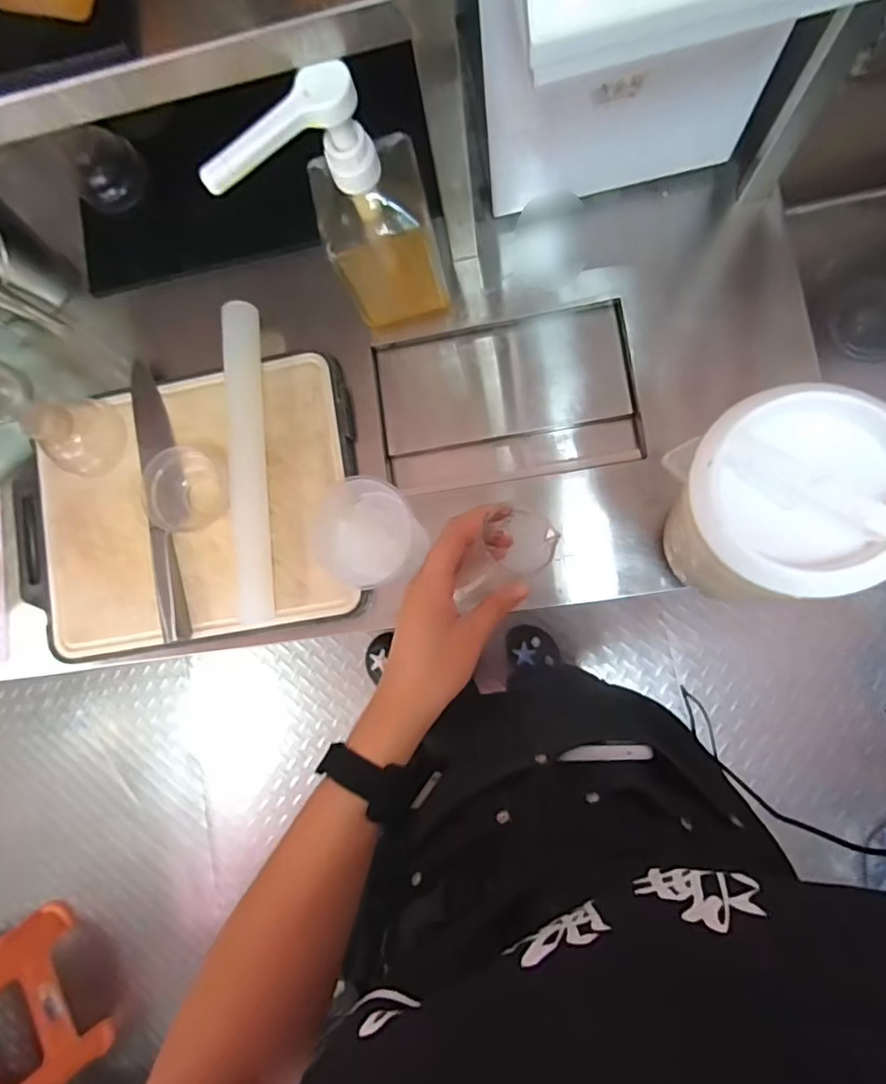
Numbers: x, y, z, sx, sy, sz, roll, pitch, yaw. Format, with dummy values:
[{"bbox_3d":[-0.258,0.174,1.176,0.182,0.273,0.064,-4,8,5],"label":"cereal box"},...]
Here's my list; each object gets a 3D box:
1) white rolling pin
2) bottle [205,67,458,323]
[{"bbox_3d":[-0.210,-0.085,0.622,0.034,0.038,0.338,-4,86,7],"label":"white rolling pin"},{"bbox_3d":[-0.085,-0.295,0.518,0.140,0.252,0.086,-14,85,6],"label":"bottle"}]

